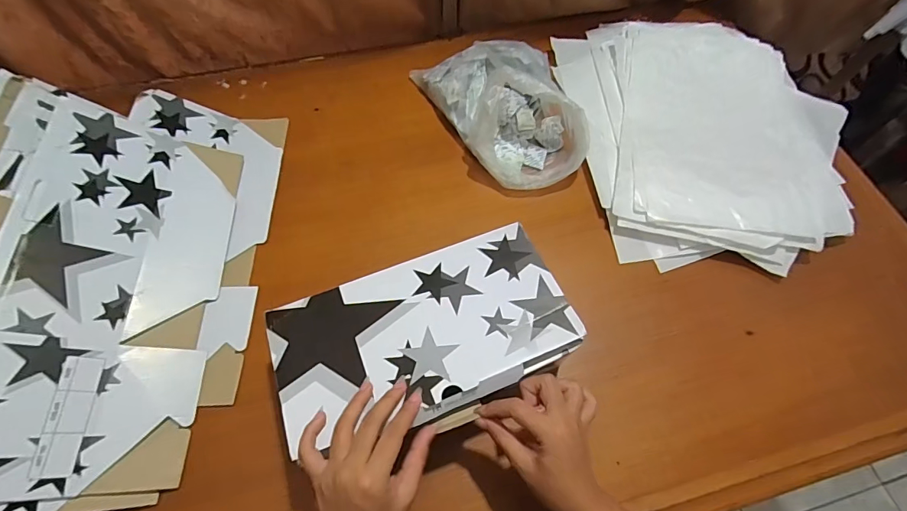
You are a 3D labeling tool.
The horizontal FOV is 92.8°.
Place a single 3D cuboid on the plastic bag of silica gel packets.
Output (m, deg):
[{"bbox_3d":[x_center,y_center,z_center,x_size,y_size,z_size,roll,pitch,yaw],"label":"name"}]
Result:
[{"bbox_3d":[0.087,-0.237,0.636,0.186,0.110,0.281,-25,67,-14],"label":"plastic bag of silica gel packets"}]

